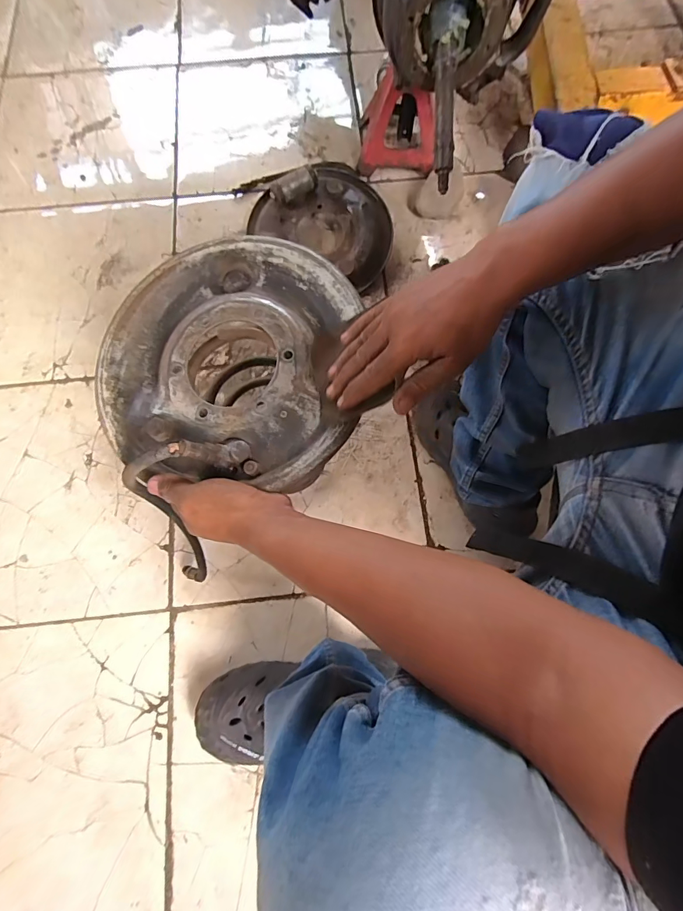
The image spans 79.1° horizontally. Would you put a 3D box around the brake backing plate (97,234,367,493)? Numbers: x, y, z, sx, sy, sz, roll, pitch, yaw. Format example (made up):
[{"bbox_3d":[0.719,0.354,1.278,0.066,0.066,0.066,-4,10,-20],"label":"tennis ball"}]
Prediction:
[{"bbox_3d":[-0.111,-0.097,0.405,0.241,0.059,0.240,0,71,-1],"label":"brake backing plate"}]

